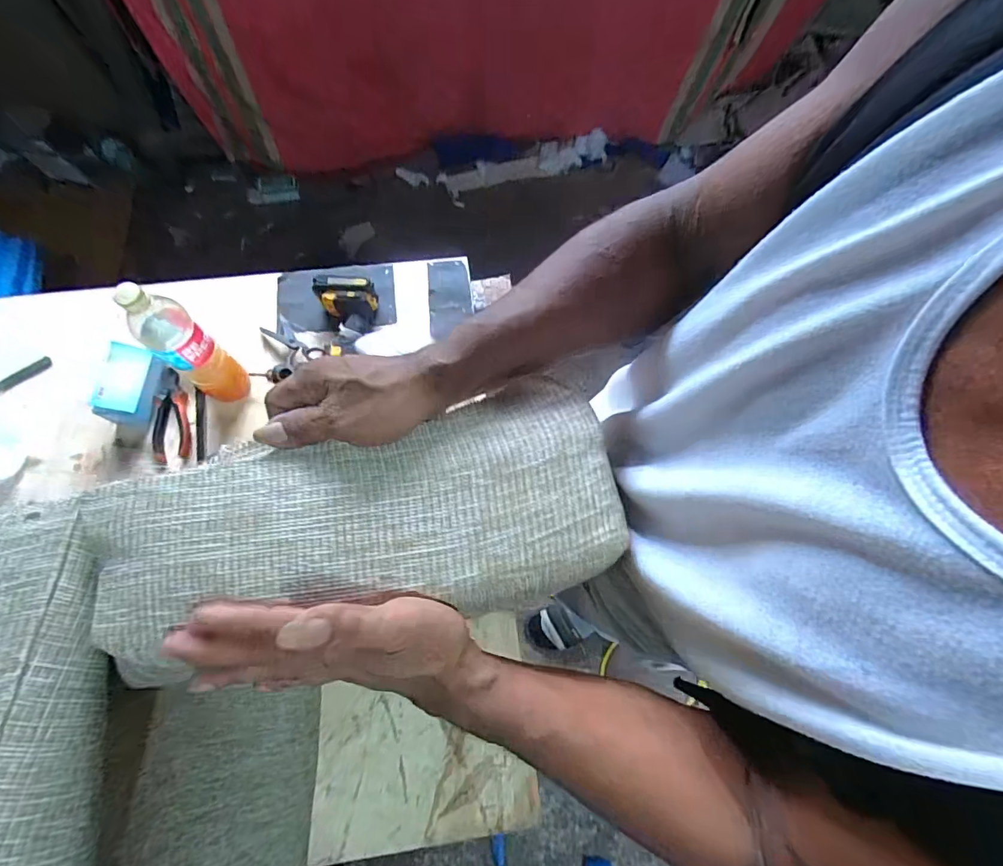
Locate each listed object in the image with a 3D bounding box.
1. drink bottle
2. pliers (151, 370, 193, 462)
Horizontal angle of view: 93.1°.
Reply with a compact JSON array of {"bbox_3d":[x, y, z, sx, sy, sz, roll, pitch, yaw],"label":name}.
[{"bbox_3d":[-0.482,-0.127,0.737,0.069,0.273,0.075,1,71,-2],"label":"drink bottle"},{"bbox_3d":[-0.574,-0.029,0.825,0.057,0.018,0.157,-4,84,-4],"label":"pliers"}]

